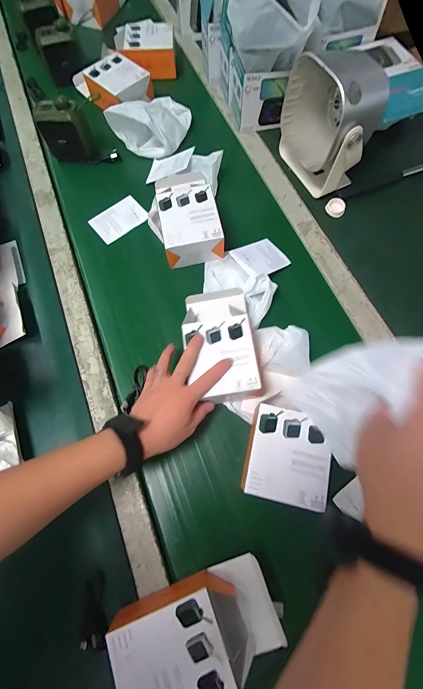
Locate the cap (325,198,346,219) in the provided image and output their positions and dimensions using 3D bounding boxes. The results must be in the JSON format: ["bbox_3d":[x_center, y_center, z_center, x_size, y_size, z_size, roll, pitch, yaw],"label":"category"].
[{"bbox_3d":[0.232,-0.257,0.582,0.035,0.007,0.035,26,98,11],"label":"cap"}]

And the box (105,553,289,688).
[{"bbox_3d":[-0.011,0.325,0.350,0.172,0.087,0.104,-17,69,-6],"label":"box"}]

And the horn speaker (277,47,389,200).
[{"bbox_3d":[0.211,-0.384,0.545,0.110,0.179,0.155,-22,70,-8],"label":"horn speaker"}]

